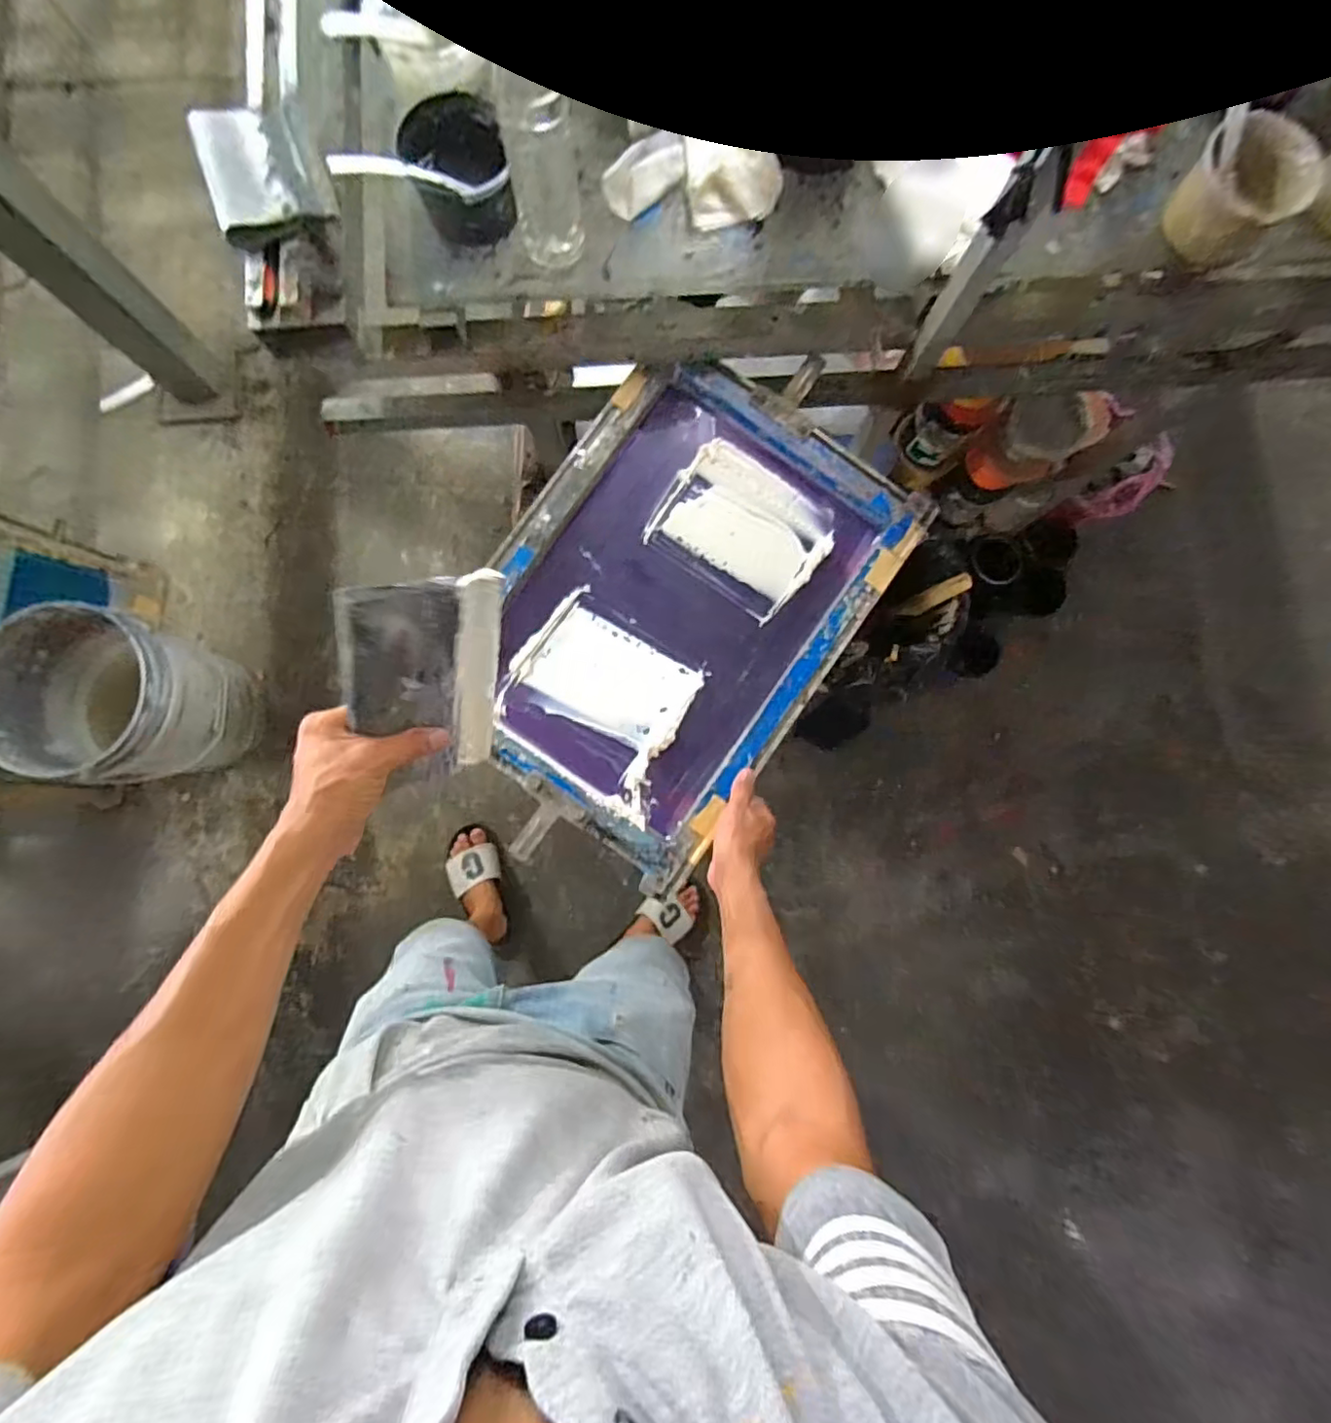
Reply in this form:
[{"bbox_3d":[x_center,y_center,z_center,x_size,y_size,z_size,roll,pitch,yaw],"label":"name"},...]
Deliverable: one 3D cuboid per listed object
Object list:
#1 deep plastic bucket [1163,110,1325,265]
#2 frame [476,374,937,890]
[{"bbox_3d":[0.591,-0.539,0.636,0.107,0.073,0.125,42,83,2],"label":"deep plastic bucket"},{"bbox_3d":[0.008,-0.122,0.733,0.373,0.063,0.528,36,83,2],"label":"frame"}]

